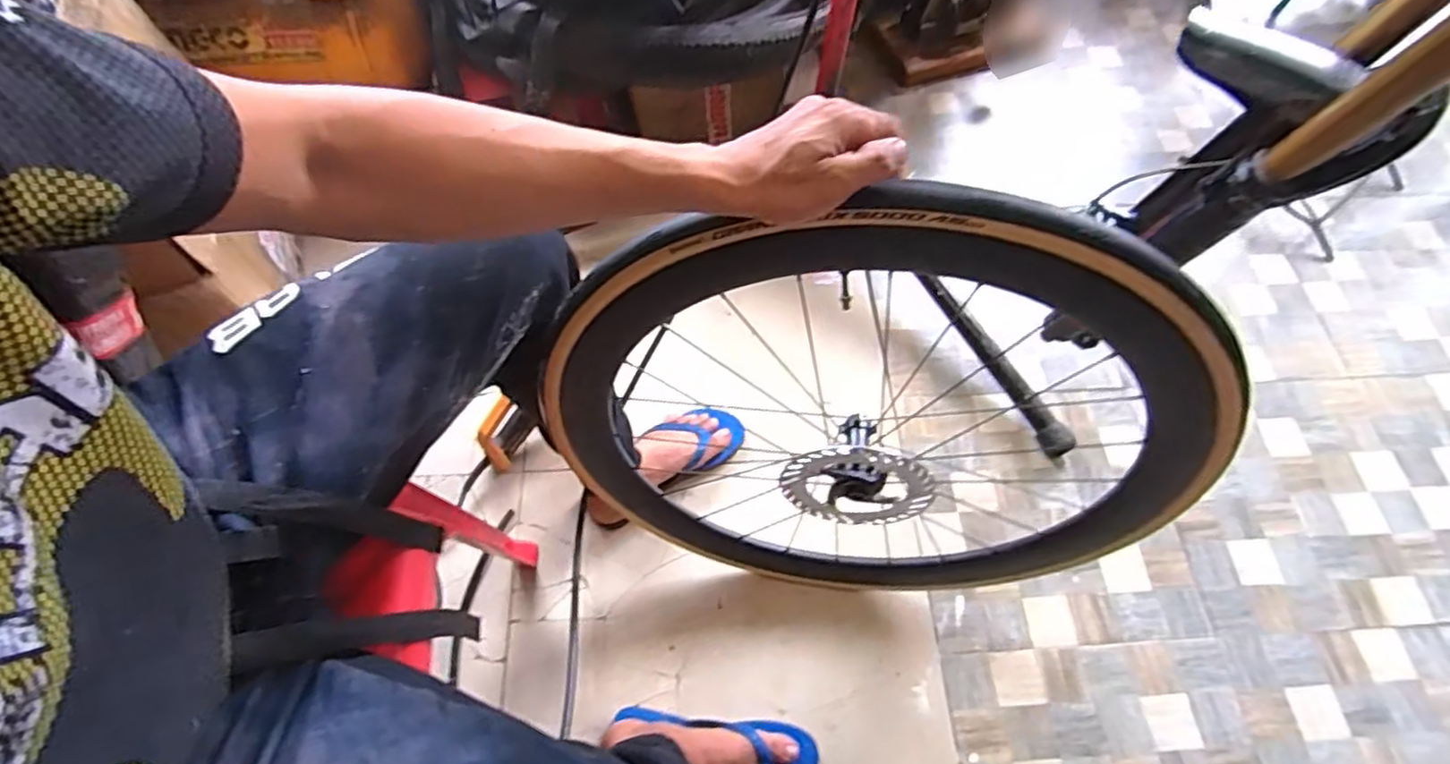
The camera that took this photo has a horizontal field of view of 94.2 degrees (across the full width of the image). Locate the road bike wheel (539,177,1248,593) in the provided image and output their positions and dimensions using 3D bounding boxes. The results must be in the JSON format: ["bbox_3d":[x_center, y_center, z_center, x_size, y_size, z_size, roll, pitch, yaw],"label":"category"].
[{"bbox_3d":[0.139,0.077,0.703,0.641,0.639,0.142,7,64,2],"label":"road bike wheel"}]

